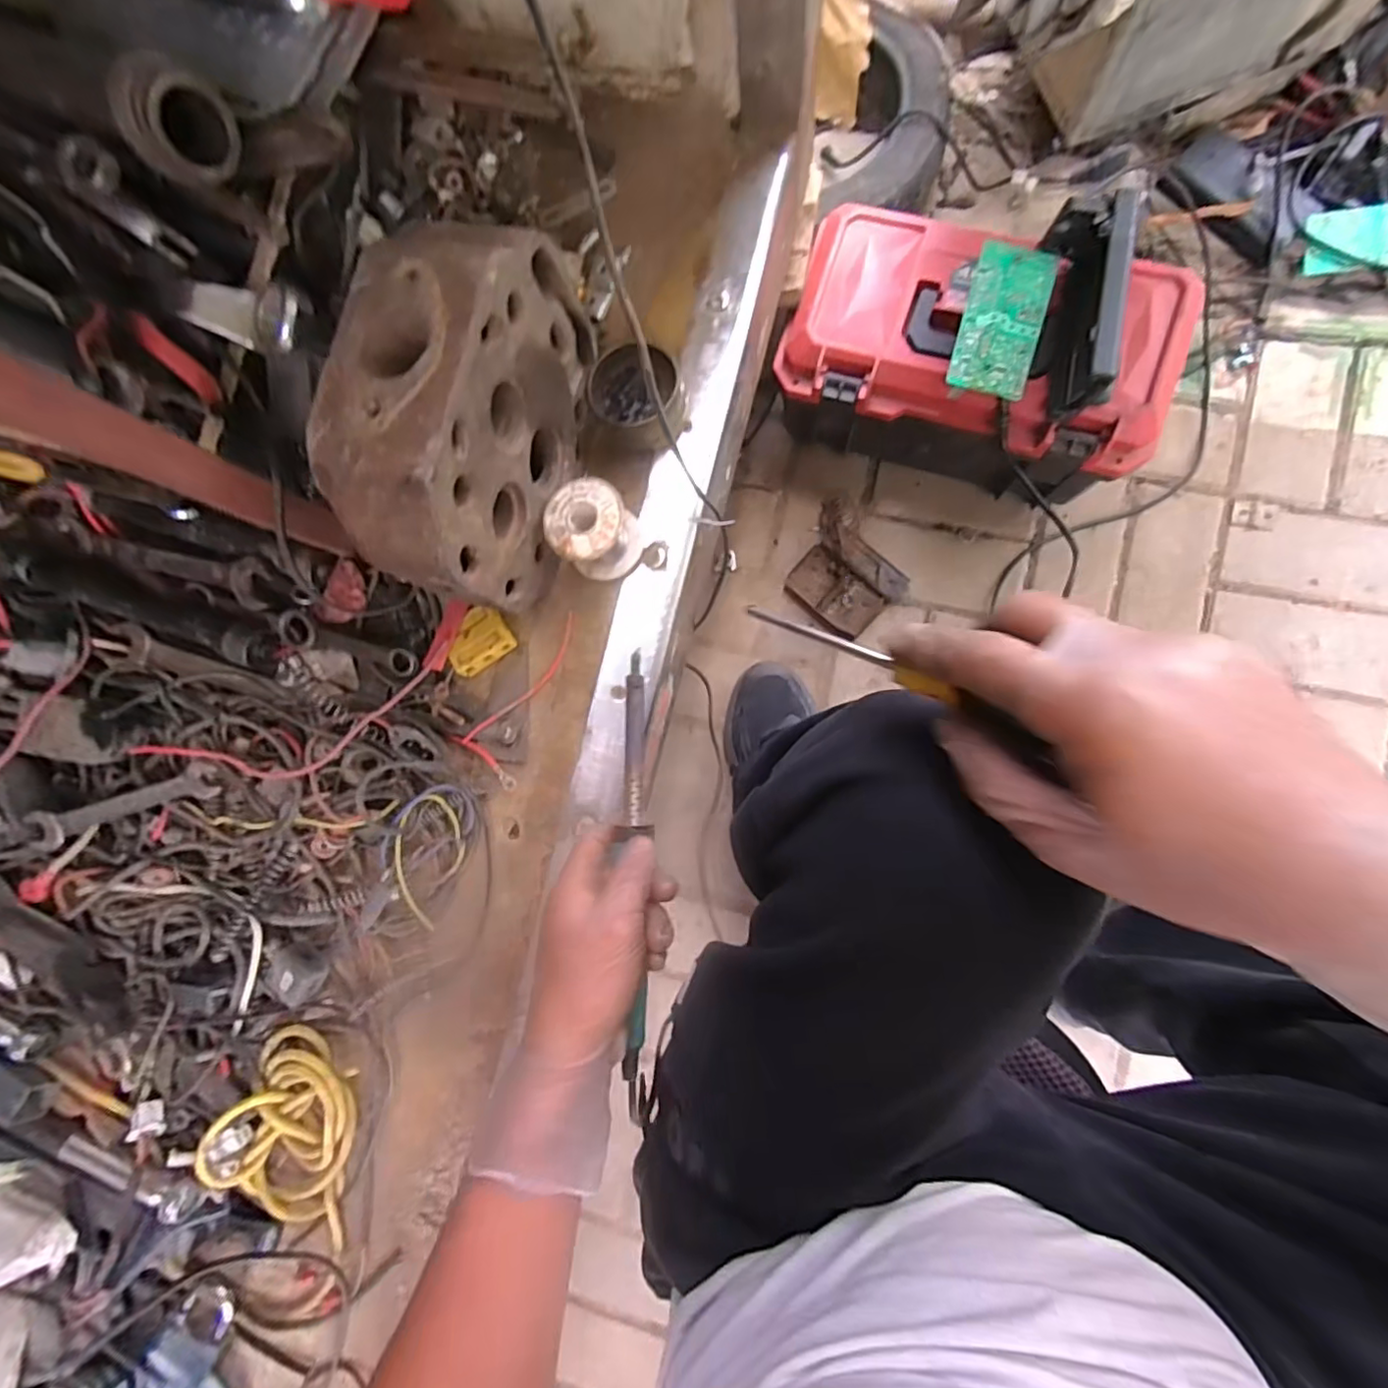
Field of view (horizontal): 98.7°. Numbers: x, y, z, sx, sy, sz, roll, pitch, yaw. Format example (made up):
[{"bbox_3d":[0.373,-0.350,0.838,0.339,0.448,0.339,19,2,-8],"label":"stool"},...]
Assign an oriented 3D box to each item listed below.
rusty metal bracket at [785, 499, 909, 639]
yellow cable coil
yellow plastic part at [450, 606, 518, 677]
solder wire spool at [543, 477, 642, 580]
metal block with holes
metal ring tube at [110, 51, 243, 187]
[{"bbox_3d":[0.177,-0.143,0.703,0.135,0.066,0.113,42,92,8],"label":"rusty metal bracket"},{"bbox_3d":[-0.298,0.321,0.430,0.097,0.024,0.141,9,88,1],"label":"yellow cable coil"},{"bbox_3d":[-0.159,-0.039,0.436,0.045,0.017,0.039,-31,83,5],"label":"yellow plastic part"},{"bbox_3d":[-0.069,-0.113,0.415,0.056,0.052,0.055,0,87,8],"label":"solder wire spool"},{"bbox_3d":[-0.136,-0.165,0.363,0.088,0.133,0.207,12,88,8],"label":"metal block with holes"},{"bbox_3d":[-0.266,-0.292,0.305,0.049,0.048,0.030,-46,72,-1],"label":"metal ring tube"}]

